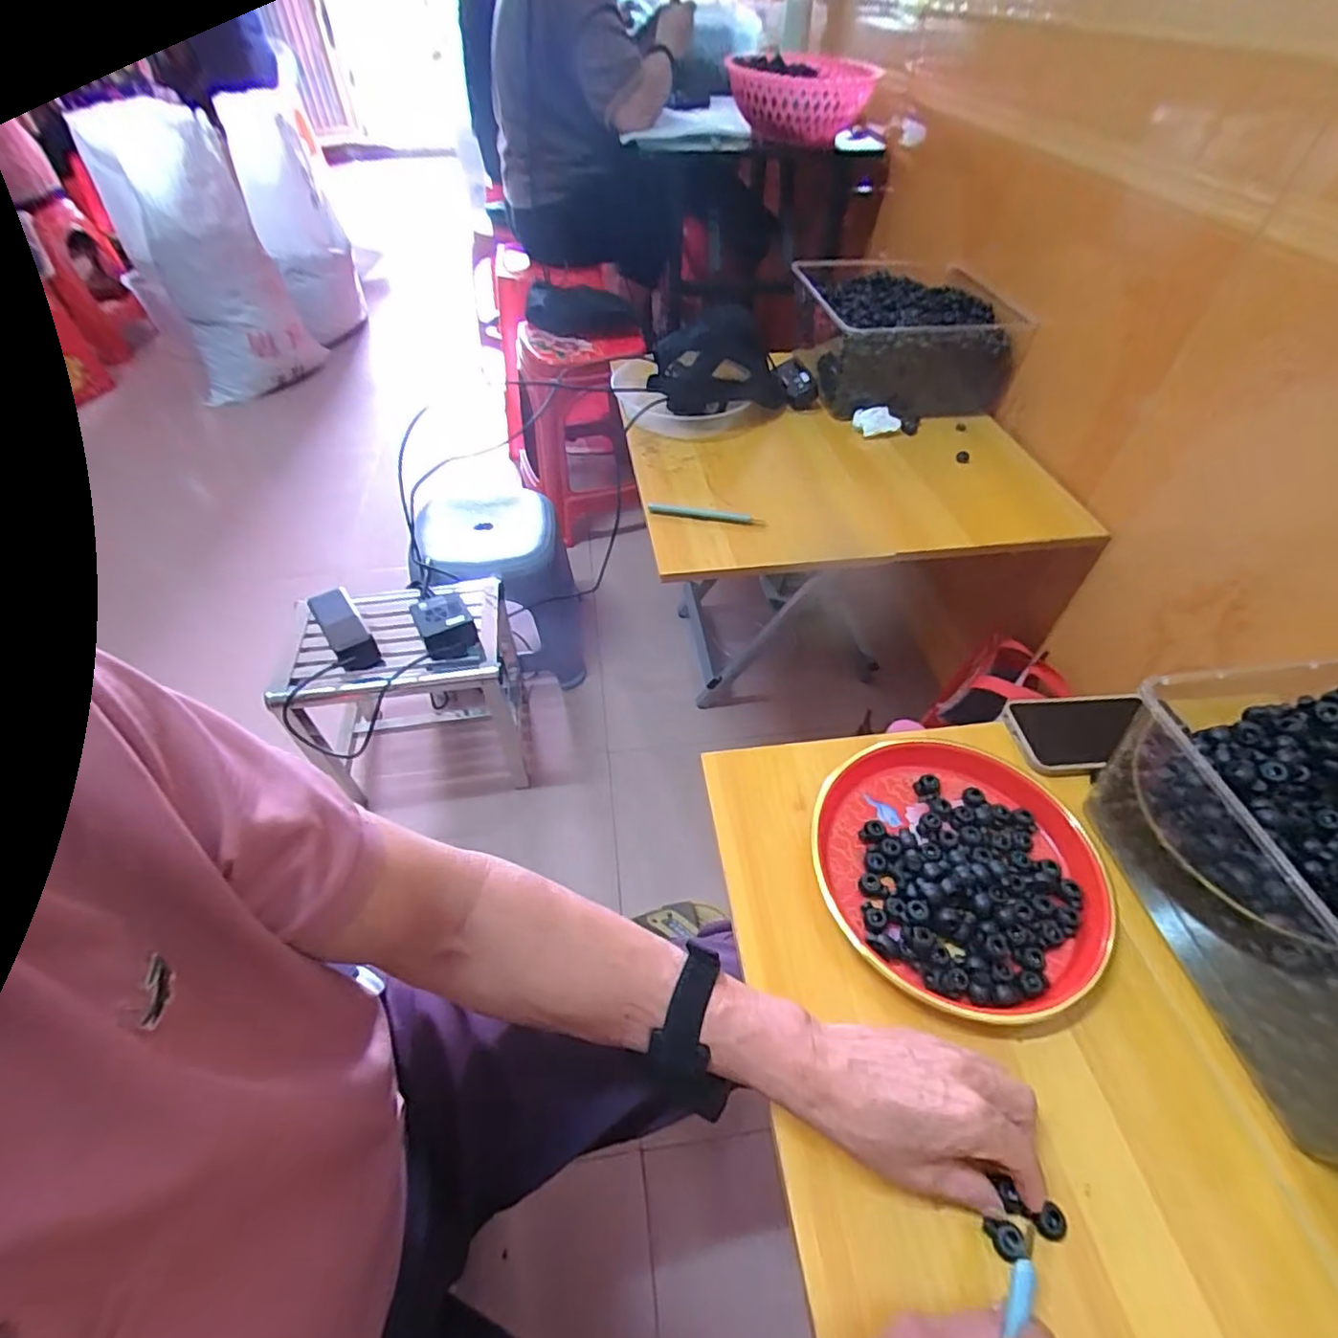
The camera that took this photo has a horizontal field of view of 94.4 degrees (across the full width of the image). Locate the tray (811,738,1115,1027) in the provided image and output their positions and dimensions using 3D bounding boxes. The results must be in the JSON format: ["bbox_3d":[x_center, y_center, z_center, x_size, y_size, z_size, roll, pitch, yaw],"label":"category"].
[{"bbox_3d":[0.228,0.156,0.494,0.204,0.034,0.214,0,49,0],"label":"tray"}]

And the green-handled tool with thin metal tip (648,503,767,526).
[{"bbox_3d":[0.049,-0.202,0.807,0.149,0.014,0.012,6,50,4],"label":"green-handled tool with thin metal tip"}]

